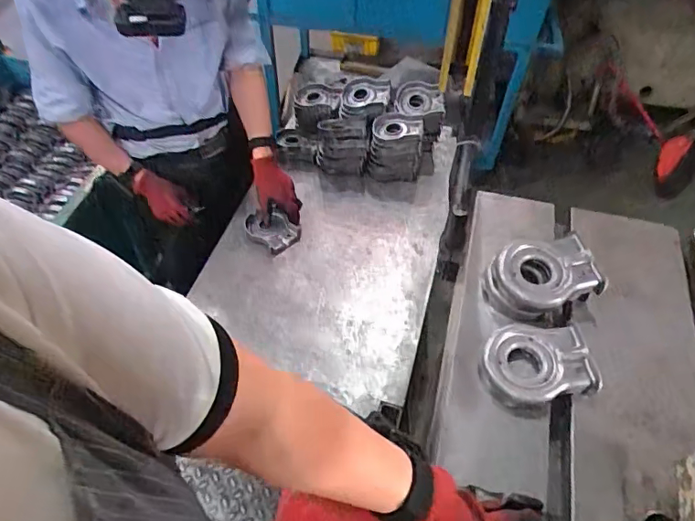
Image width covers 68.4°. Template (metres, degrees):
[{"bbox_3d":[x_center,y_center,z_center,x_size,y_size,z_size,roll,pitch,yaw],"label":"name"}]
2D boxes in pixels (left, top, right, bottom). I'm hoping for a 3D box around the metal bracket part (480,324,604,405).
[{"bbox_3d":[0.222,0.120,0.603,0.123,0.033,0.097,-5,53,-6],"label":"metal bracket part"}]

